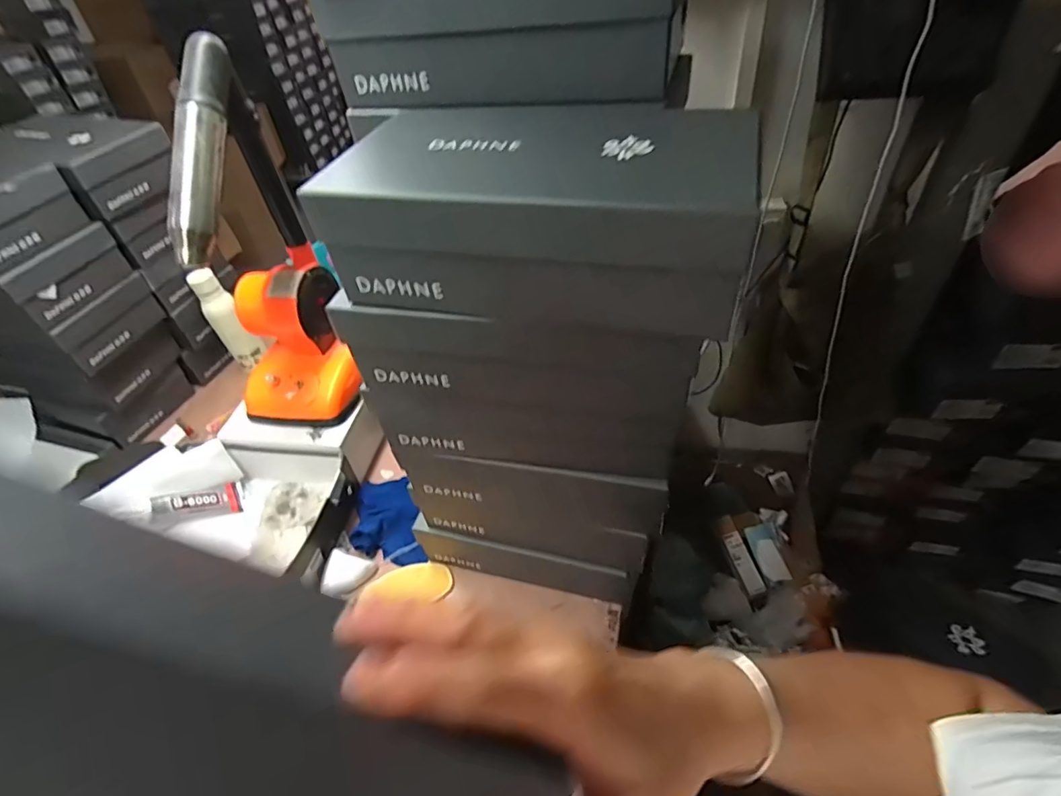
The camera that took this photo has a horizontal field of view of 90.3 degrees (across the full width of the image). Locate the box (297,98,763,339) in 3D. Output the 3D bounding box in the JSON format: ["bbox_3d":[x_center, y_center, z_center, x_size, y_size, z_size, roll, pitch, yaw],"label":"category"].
[{"bbox_3d":[0.005,-0.141,0.401,0.304,0.103,0.167,8,47,15],"label":"box"}]

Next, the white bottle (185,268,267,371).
[{"bbox_3d":[-0.620,-0.155,1.091,0.057,0.218,0.060,29,55,31],"label":"white bottle"}]

